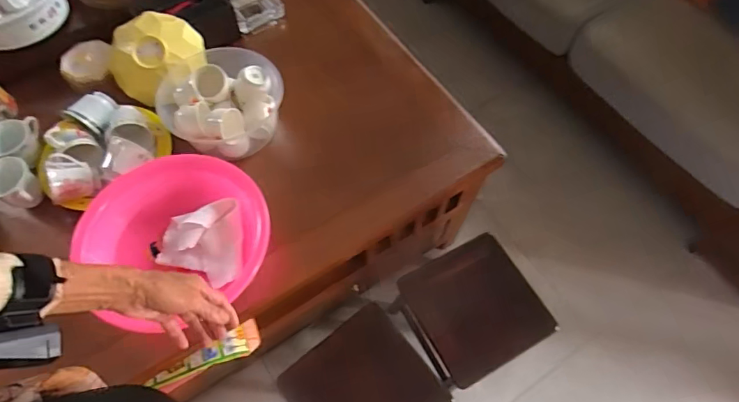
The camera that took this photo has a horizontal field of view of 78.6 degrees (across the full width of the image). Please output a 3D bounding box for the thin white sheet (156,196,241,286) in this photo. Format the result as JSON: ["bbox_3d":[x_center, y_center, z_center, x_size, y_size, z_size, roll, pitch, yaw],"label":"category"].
[{"bbox_3d":[-0.298,0.079,0.799,0.148,0.047,0.141,-17,64,-10],"label":"thin white sheet"}]

